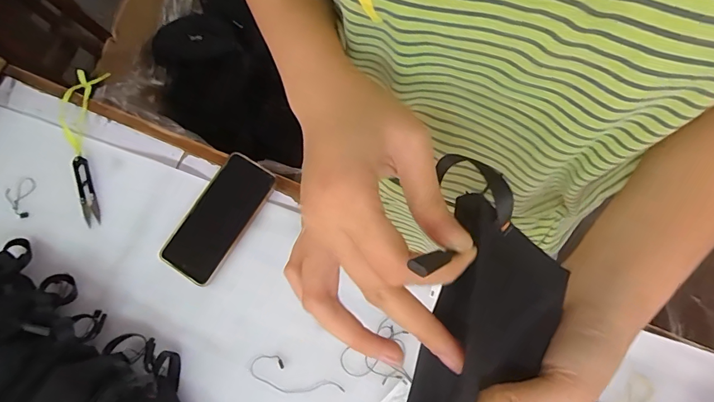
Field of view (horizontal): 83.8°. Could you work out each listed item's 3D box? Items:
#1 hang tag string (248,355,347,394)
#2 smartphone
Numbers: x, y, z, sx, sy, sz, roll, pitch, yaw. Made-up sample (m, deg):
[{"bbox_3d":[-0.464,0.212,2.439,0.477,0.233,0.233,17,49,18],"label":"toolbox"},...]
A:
[{"bbox_3d":[-0.072,0.209,0.460,0.110,0.007,0.033,21,77,10],"label":"hang tag string"},{"bbox_3d":[-0.178,0.021,0.516,0.081,0.017,0.165,29,82,10],"label":"smartphone"}]

